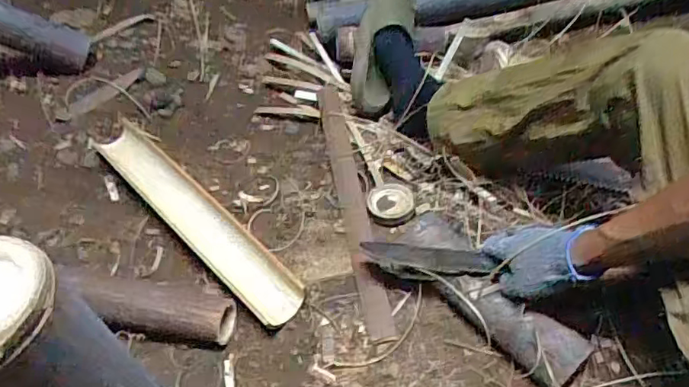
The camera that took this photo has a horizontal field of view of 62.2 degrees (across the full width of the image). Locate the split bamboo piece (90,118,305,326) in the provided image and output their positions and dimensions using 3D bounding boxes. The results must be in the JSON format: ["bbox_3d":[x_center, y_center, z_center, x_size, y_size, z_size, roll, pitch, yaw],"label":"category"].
[{"bbox_3d":[-0.240,0.025,0.885,0.088,0.040,0.475,-38,56,-22],"label":"split bamboo piece"}]

